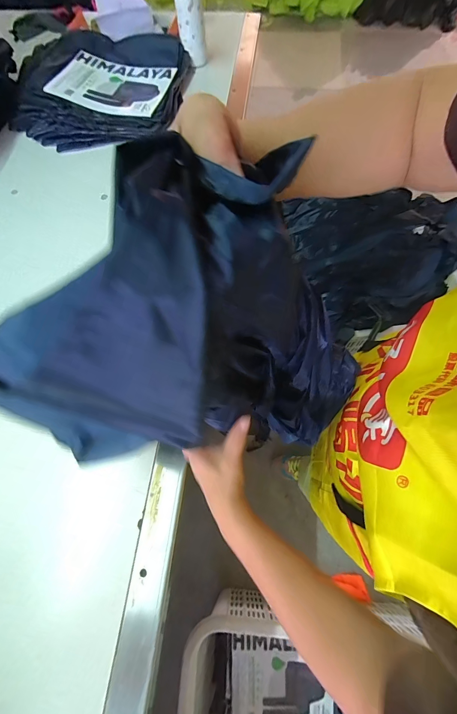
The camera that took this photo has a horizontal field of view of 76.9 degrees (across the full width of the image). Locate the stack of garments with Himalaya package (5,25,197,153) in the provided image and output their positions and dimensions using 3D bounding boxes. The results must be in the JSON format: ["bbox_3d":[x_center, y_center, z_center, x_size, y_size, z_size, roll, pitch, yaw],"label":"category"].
[{"bbox_3d":[-0.335,-0.724,0.772,0.446,0.053,0.391,-3,68,1],"label":"stack of garments with Himalaya package"}]

